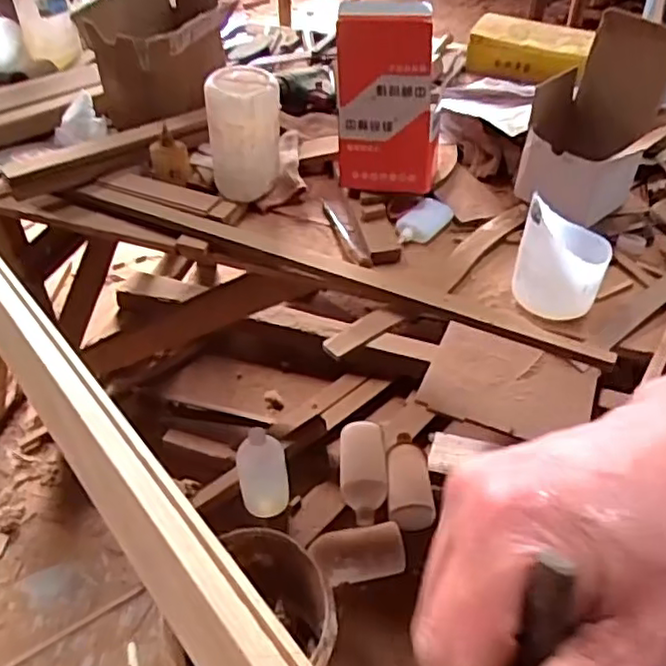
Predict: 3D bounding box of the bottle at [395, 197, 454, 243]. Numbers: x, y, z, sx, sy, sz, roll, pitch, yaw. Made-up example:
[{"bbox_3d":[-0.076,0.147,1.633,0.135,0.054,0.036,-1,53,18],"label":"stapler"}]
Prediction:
[{"bbox_3d":[0.120,-0.150,0.886,0.042,0.027,0.104,29,51,27],"label":"bottle"}]

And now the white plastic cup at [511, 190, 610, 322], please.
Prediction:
[{"bbox_3d":[0.263,-0.088,0.762,0.096,0.122,0.084,17,46,17],"label":"white plastic cup"}]

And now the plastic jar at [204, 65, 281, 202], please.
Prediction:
[{"bbox_3d":[-0.112,-0.248,0.855,0.090,0.152,0.075,-5,44,-5],"label":"plastic jar"}]

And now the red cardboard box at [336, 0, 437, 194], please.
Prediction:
[{"bbox_3d":[0.067,-0.282,0.833,0.122,0.240,0.039,3,44,3],"label":"red cardboard box"}]

